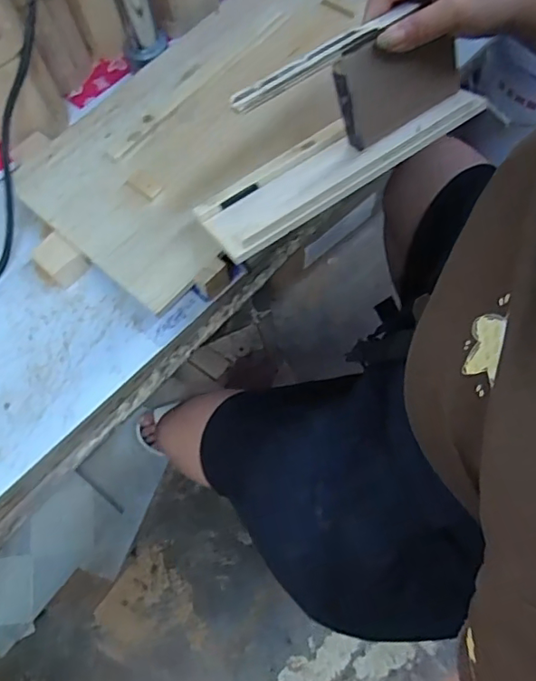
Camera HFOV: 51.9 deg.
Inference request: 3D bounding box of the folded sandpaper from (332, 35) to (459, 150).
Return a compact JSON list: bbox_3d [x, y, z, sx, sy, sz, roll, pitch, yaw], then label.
[{"bbox_3d":[0.099,-0.197,0.417,0.096,0.071,0.007,-29,48,-3],"label":"folded sandpaper"}]

